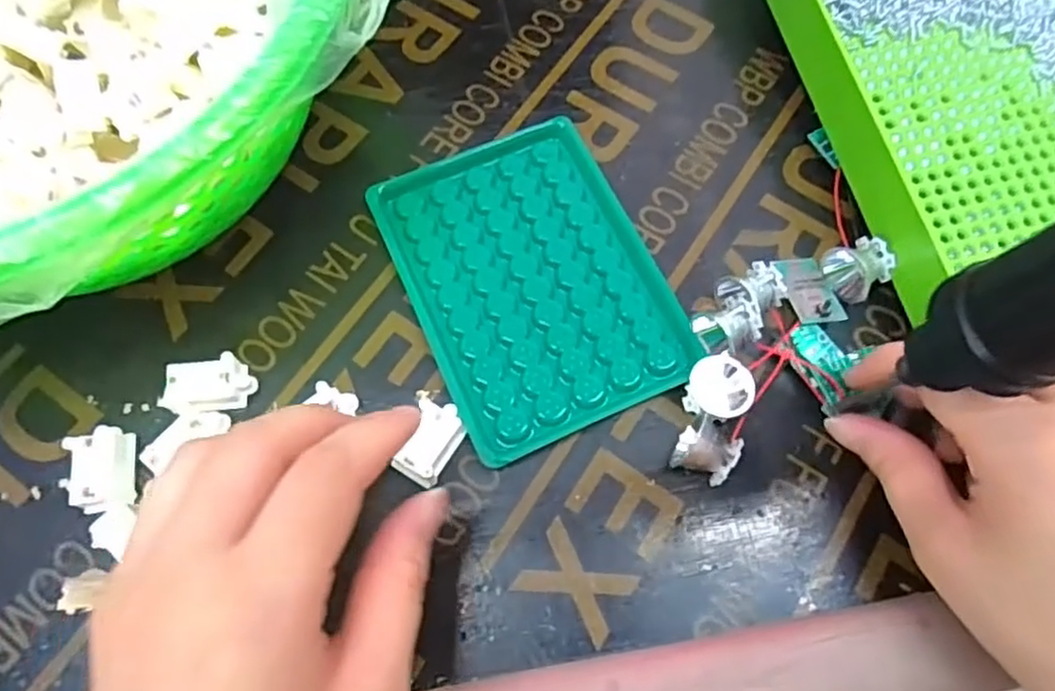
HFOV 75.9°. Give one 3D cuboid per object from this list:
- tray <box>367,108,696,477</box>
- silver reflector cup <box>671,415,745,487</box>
[{"bbox_3d":[0.001,-0.027,0.271,0.094,0.007,0.126,-23,70,-9],"label":"tray"},{"bbox_3d":[0.063,0.038,0.241,0.020,0.019,0.019,25,71,9],"label":"silver reflector cup"}]

